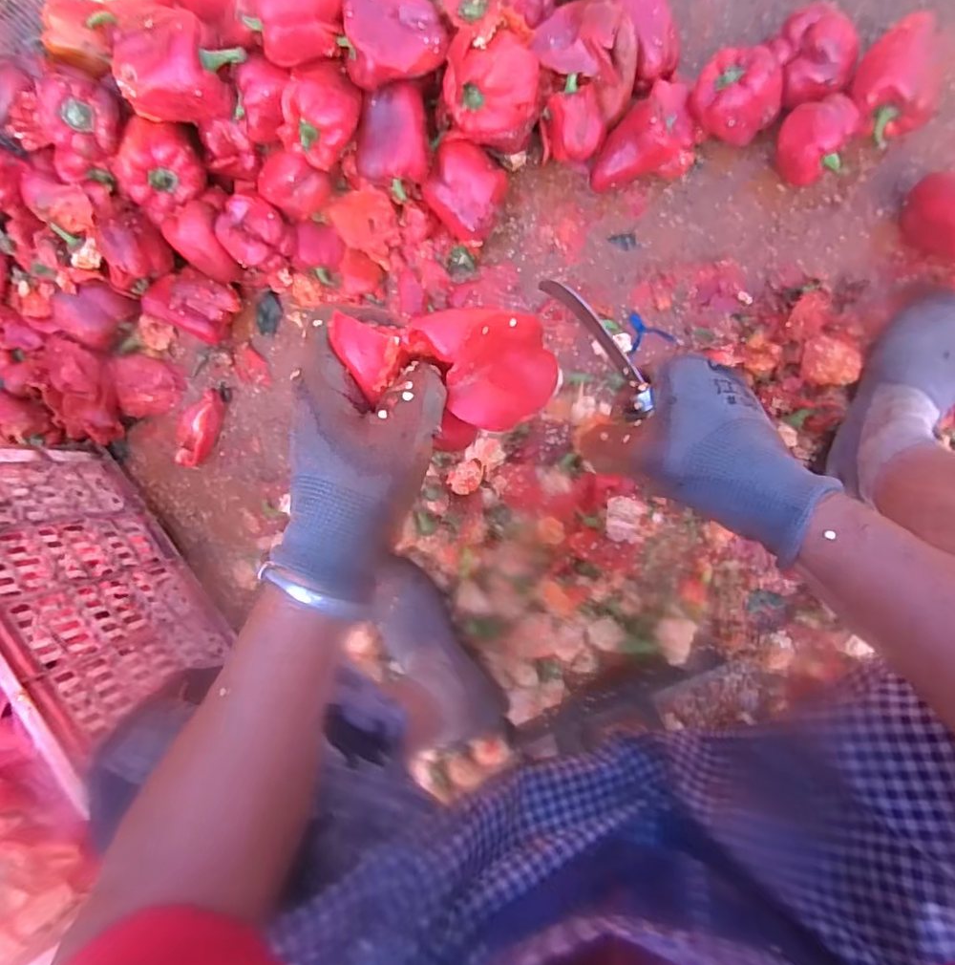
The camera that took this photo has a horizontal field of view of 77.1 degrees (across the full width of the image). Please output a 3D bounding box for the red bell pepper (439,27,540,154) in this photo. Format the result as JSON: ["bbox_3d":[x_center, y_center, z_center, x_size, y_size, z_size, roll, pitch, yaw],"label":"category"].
[{"bbox_3d":[0.013,-0.421,0.625,0.094,0.079,0.108,44,97,7],"label":"red bell pepper"}]

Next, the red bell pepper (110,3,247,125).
[{"bbox_3d":[-0.300,-0.409,0.596,0.096,0.071,0.110,42,97,7],"label":"red bell pepper"}]

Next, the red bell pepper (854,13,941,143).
[{"bbox_3d":[0.433,-0.416,0.641,0.069,0.084,0.094,-15,88,10],"label":"red bell pepper"}]

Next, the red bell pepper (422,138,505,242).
[{"bbox_3d":[-0.008,-0.339,0.705,0.085,0.093,0.081,0,91,10],"label":"red bell pepper"}]

